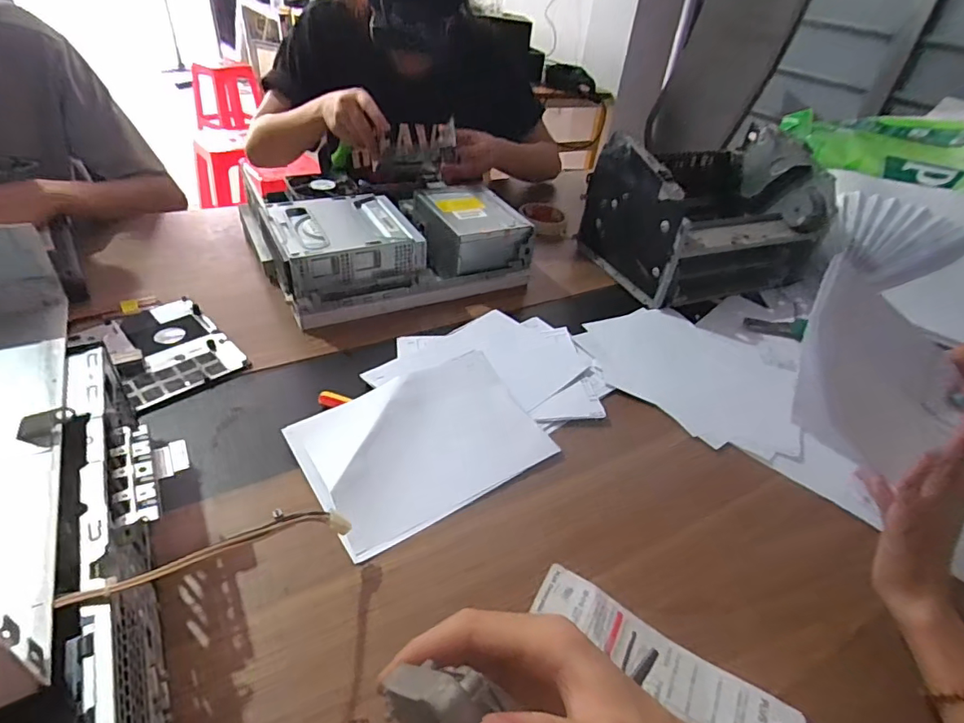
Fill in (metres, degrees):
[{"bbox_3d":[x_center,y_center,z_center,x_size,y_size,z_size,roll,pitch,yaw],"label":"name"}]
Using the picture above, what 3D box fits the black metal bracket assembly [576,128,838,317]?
[{"bbox_3d":[0.349,-0.235,0.782,0.354,0.159,0.235,-20,44,-29],"label":"black metal bracket assembly"}]

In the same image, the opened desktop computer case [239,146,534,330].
[{"bbox_3d":[-0.132,-0.181,0.723,0.327,0.088,0.272,-15,42,-24],"label":"opened desktop computer case"}]

